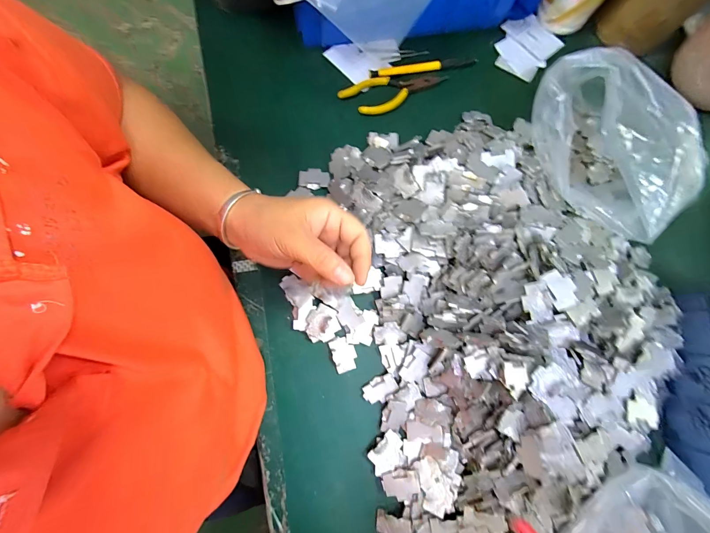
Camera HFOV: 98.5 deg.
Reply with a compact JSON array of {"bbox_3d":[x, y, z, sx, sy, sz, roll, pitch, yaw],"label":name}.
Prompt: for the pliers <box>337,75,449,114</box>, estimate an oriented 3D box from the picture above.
[{"bbox_3d":[0.050,-0.220,0.384,0.138,0.009,0.045,-14,80,-3],"label":"pliers"}]

